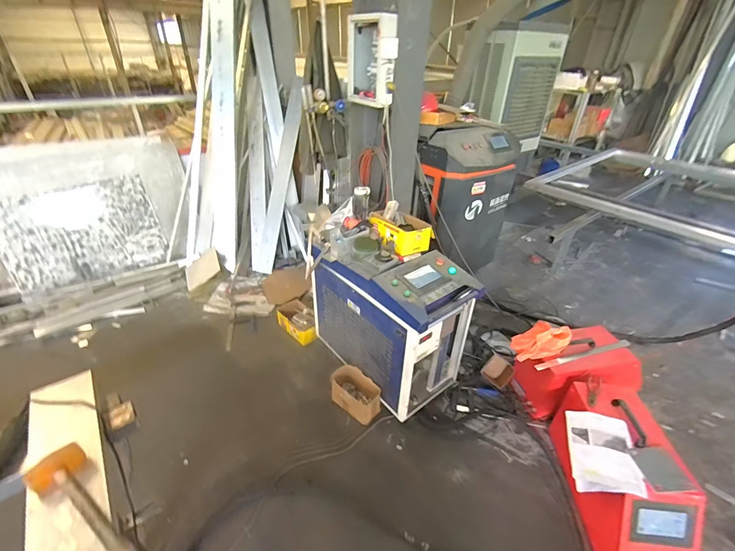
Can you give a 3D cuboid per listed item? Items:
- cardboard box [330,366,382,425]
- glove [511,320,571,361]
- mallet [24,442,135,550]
[{"bbox_3d":[-0.053,0.571,1.729,0.254,0.192,0.123,26,42,29],"label":"cardboard box"},{"bbox_3d":[0.809,0.303,1.649,0.215,0.140,0.165,-13,36,-22],"label":"glove"},{"bbox_3d":[-0.613,0.495,0.785,0.323,0.048,0.101,18,37,23],"label":"mallet"}]

